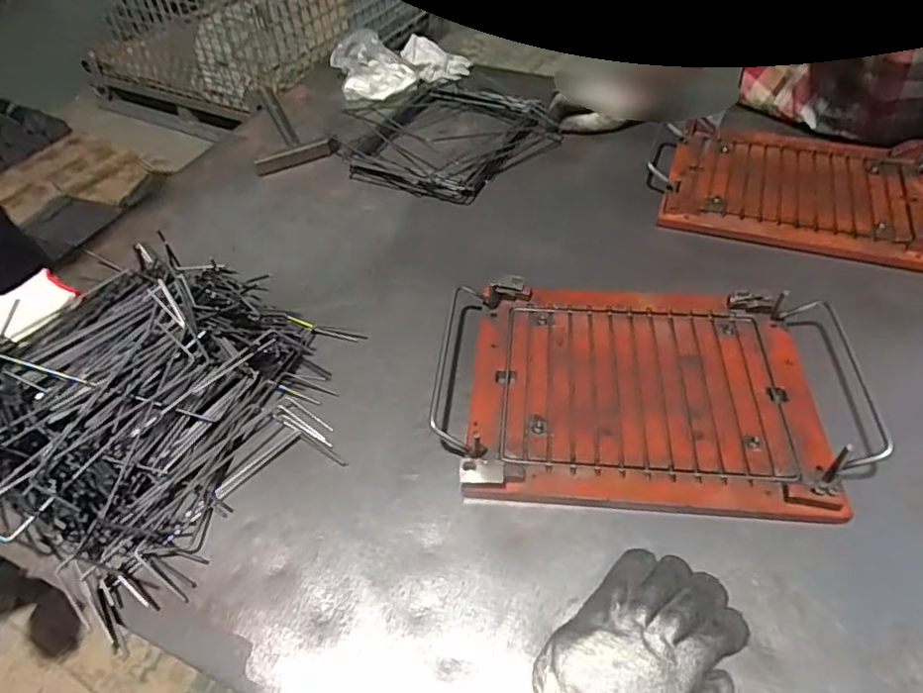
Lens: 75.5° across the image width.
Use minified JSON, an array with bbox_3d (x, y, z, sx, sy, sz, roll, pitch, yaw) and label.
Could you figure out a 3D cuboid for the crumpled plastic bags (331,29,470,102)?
[{"bbox_3d":[-0.103,-0.487,1.005,0.223,0.048,0.164,-18,51,-11],"label":"crumpled plastic bags"}]

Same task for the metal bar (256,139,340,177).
[{"bbox_3d":[-0.231,-0.269,0.844,0.120,0.022,0.015,-23,52,-16],"label":"metal bar"}]

